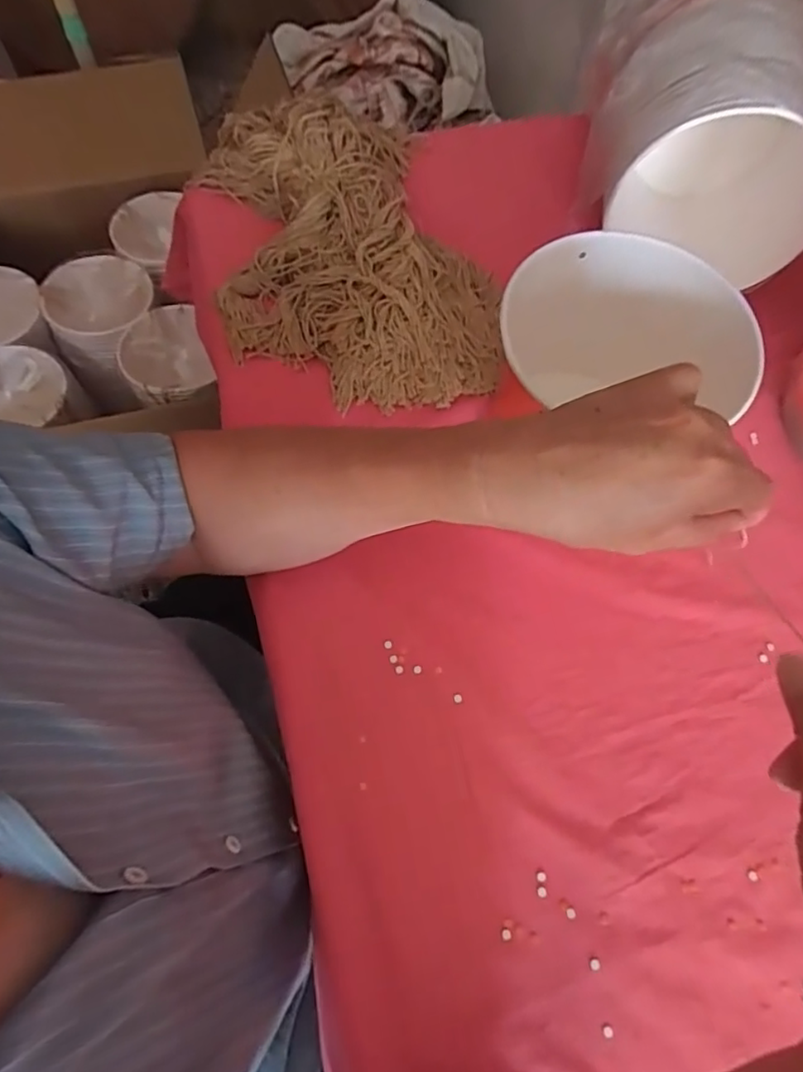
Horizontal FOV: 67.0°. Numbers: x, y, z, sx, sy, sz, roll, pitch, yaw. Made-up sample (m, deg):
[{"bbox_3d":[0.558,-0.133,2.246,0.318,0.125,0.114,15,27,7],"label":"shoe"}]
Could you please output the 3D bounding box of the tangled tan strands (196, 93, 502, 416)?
[{"bbox_3d":[-0.055,-0.258,0.532,0.224,0.061,0.338,-17,68,-9],"label":"tangled tan strands"}]

